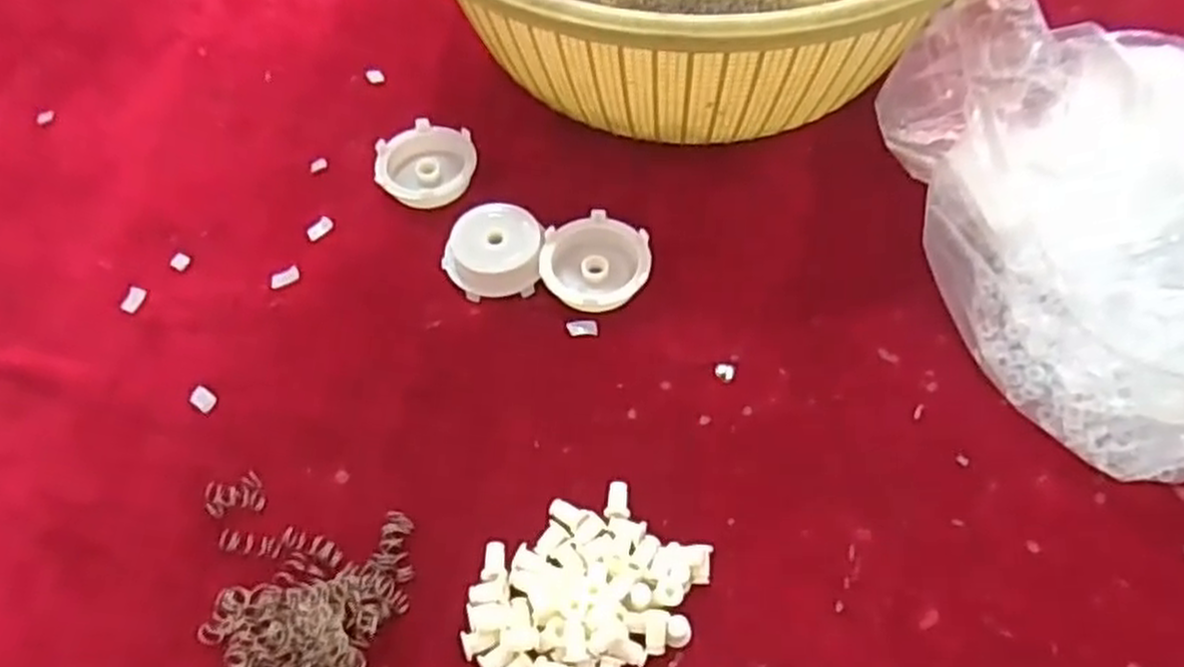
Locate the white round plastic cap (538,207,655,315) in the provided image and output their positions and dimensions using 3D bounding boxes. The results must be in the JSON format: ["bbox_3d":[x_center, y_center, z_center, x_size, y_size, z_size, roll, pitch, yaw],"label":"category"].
[{"bbox_3d":[0.003,-0.037,0.433,0.057,0.016,0.057,-1,57,2],"label":"white round plastic cap"}]

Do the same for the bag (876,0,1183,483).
[{"bbox_3d":[0.268,-0.074,0.367,0.177,0.154,0.255,-19,58,-10],"label":"bag"}]

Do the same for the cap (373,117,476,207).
[{"bbox_3d":[-0.099,-0.100,0.478,0.058,0.017,0.058,-1,57,2],"label":"cap"}]

